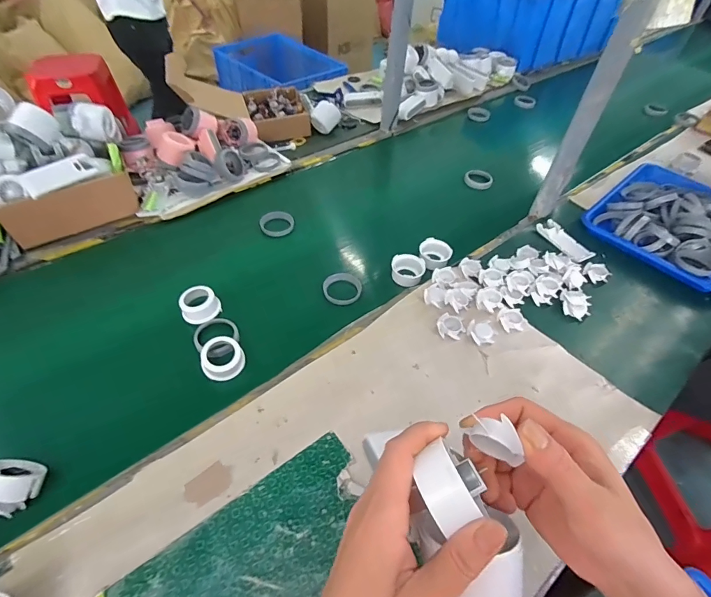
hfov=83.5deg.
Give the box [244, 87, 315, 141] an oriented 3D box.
[{"bbox_3d":[-0.187,-0.441,0.953,0.135,0.047,0.175,-11,49,-13],"label":"box"}]

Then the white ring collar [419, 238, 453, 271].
[{"bbox_3d":[0.135,-0.074,0.676,0.054,0.024,0.054,2,48,-2],"label":"white ring collar"}]

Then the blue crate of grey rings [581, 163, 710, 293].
[{"bbox_3d":[0.611,-0.158,0.754,0.252,0.064,0.318,37,55,26],"label":"blue crate of grey rings"}]

